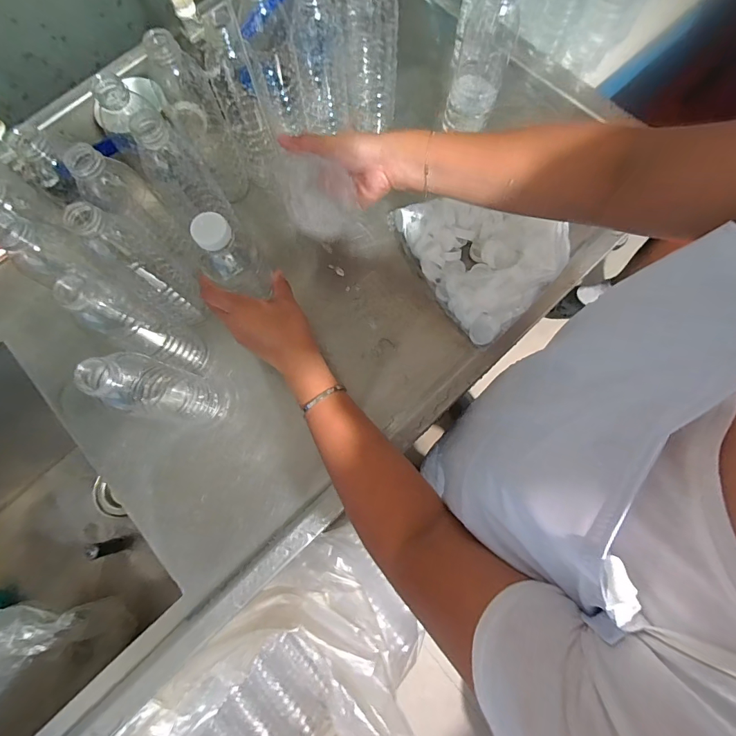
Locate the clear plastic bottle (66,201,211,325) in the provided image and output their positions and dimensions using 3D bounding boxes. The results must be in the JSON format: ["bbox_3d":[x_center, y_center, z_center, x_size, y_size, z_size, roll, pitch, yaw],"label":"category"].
[{"bbox_3d":[-0.247,-0.116,0.432,0.058,0.195,0.075,-43,79,-8],"label":"clear plastic bottle"}]

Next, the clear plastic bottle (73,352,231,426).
[{"bbox_3d":[-0.222,0.022,0.403,0.072,0.202,0.058,11,77,4],"label":"clear plastic bottle"}]

